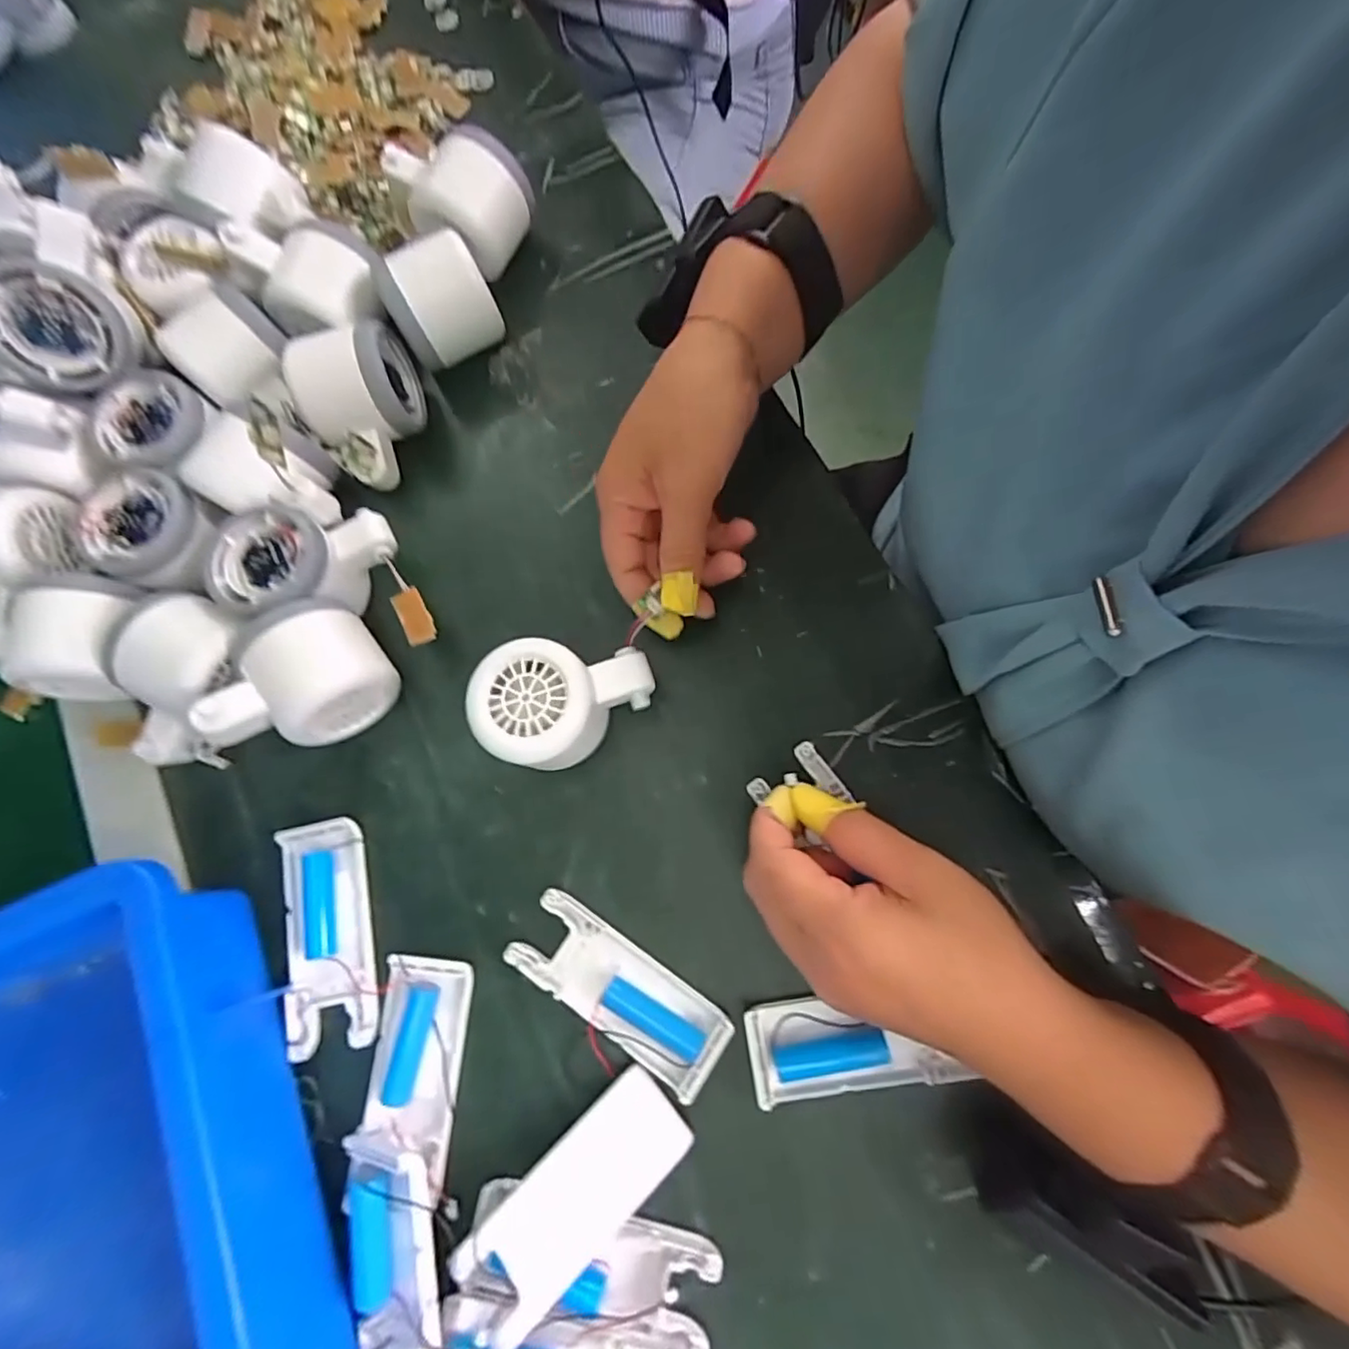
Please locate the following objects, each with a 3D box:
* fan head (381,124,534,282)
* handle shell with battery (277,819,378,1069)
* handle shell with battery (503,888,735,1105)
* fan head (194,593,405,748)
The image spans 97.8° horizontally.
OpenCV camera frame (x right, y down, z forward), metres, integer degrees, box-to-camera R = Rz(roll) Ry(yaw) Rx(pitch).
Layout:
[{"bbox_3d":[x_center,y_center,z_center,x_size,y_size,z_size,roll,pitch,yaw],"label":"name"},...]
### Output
[{"bbox_3d":[-0.131,-0.284,0.357,0.082,0.055,0.057,25,80,9],"label":"fan head"},{"bbox_3d":[-0.172,0.126,0.290,0.045,0.011,0.104,-14,76,1],"label":"handle shell with battery"},{"bbox_3d":[-0.027,0.148,0.277,0.104,0.013,0.040,33,81,11],"label":"handle shell with battery"},{"bbox_3d":[-0.185,0.001,0.293,0.071,0.057,0.058,-40,77,-6],"label":"fan head"}]

